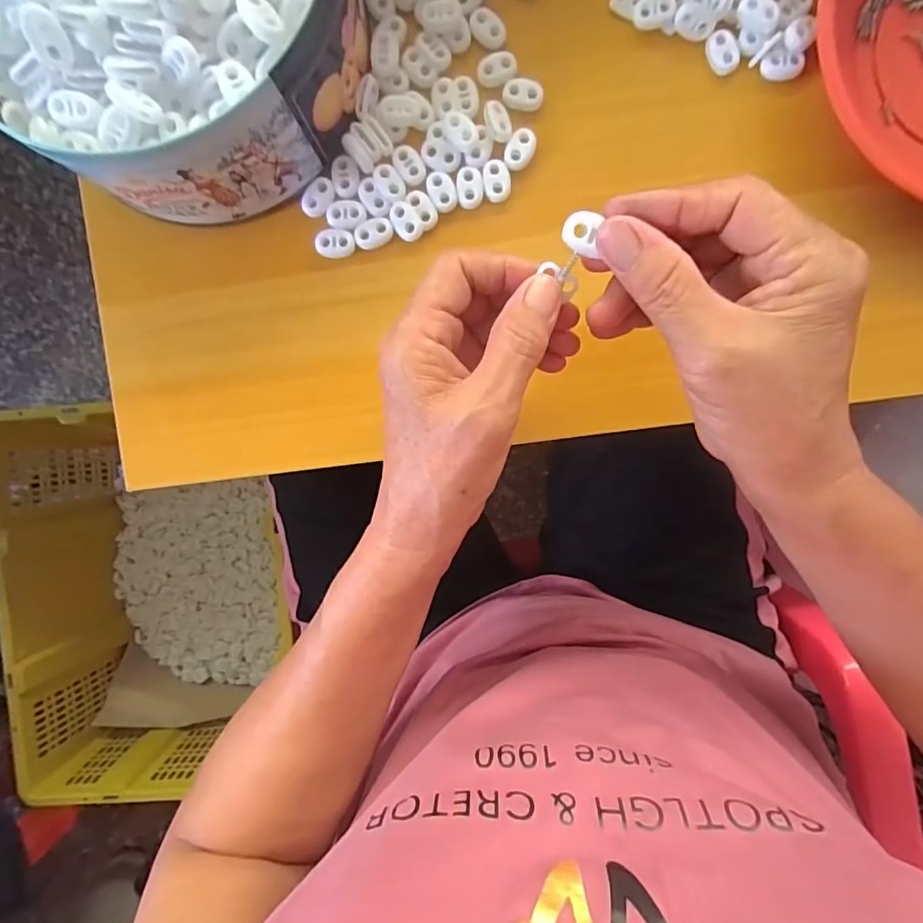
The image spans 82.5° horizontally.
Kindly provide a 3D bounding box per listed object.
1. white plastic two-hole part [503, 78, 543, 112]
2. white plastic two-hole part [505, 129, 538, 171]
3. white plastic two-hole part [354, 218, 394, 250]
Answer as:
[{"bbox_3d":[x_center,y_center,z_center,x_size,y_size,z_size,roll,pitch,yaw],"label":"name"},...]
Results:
[{"bbox_3d":[0.034,-0.205,0.293,0.022,0.004,0.015,12,93,1],"label":"white plastic two-hole part"},{"bbox_3d":[0.033,-0.175,0.295,0.015,0.004,0.022,28,93,0],"label":"white plastic two-hole part"},{"bbox_3d":[-0.050,-0.131,0.300,0.022,0.004,0.014,-18,92,3],"label":"white plastic two-hole part"}]

